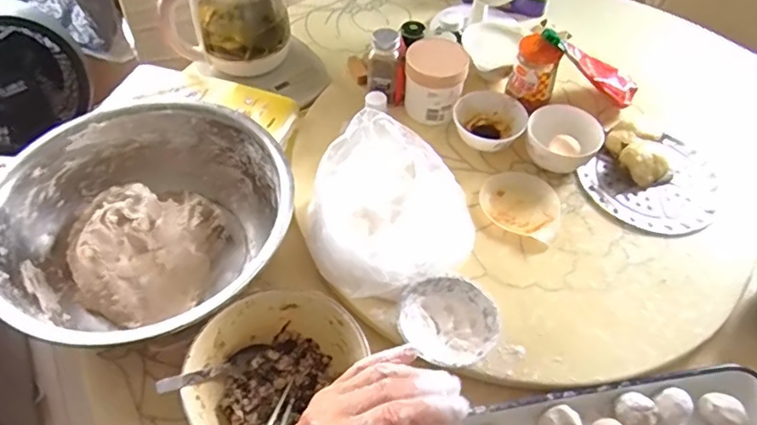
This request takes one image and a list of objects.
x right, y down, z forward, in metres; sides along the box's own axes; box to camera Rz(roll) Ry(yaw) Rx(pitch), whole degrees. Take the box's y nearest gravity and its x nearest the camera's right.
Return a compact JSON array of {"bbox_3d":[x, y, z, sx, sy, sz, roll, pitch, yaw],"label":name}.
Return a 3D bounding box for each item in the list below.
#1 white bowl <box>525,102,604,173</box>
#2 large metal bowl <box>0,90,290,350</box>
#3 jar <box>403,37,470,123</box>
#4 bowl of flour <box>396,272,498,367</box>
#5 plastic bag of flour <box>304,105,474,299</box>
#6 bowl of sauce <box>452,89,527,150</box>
[{"bbox_3d":[0.277,-0.106,0.845,0.106,0.068,0.101,1,53,-1],"label":"white bowl"},{"bbox_3d":[-0.299,0.021,0.751,0.364,0.138,0.376,1,53,-1],"label":"large metal bowl"},{"bbox_3d":[0.093,-0.215,0.905,0.089,0.096,0.099,13,53,8],"label":"jar"},{"bbox_3d":[0.085,0.136,0.681,0.108,0.045,0.115,1,53,-1],"label":"bowl of flour"},{"bbox_3d":[0.004,-0.001,0.712,0.183,0.148,0.214,-6,53,-6],"label":"plastic bag of flour"},{"bbox_3d":[0.174,-0.141,0.878,0.110,0.052,0.097,14,54,9],"label":"bowl of sauce"}]

